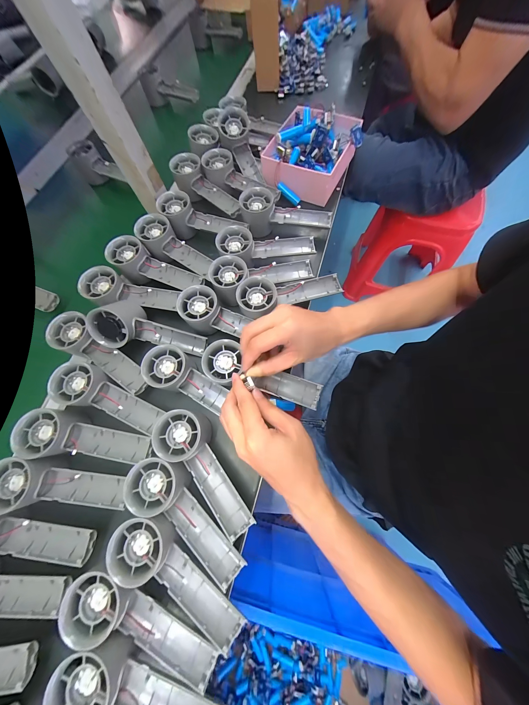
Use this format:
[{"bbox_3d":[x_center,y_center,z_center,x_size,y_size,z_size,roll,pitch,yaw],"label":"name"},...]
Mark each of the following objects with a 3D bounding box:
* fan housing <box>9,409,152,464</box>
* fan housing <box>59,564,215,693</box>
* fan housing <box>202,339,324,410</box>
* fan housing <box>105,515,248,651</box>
[{"bbox_3d":[-0.216,0.106,0.280,0.159,0.044,0.053,4,72,4],"label":"fan housing"},{"bbox_3d":[-0.123,0.274,0.227,0.157,0.036,0.048,29,74,-3],"label":"fan housing"},{"bbox_3d":[-0.002,0.028,0.296,0.156,0.033,0.056,14,73,7],"label":"fan housing"},{"bbox_3d":[-0.090,0.236,0.238,0.156,0.032,0.052,41,77,0],"label":"fan housing"}]

